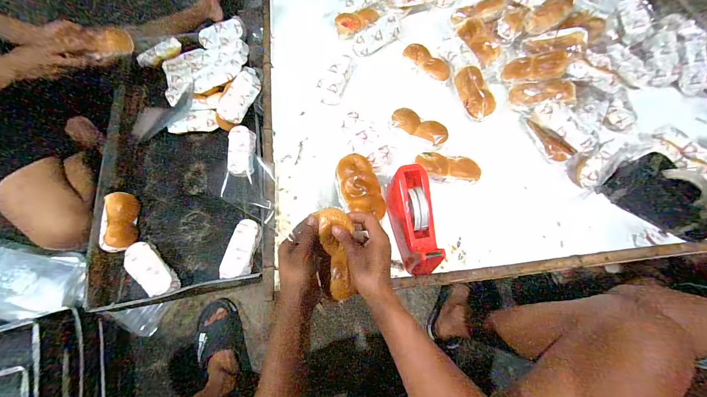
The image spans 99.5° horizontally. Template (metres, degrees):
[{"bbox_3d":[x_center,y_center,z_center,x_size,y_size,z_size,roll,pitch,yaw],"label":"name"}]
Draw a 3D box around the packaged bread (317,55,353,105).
[{"bbox_3d":[-0.049,-0.302,0.746,0.069,0.038,0.139,12,65,4],"label":"packaged bread"}]

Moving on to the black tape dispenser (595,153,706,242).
[{"bbox_3d":[0.656,0.002,0.615,0.213,0.097,0.078,36,69,14],"label":"black tape dispenser"}]

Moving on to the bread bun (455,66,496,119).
[{"bbox_3d":[0.302,-0.264,0.749,0.055,0.038,0.130,-20,81,-9],"label":"bread bun"}]

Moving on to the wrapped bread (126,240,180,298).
[{"bbox_3d":[-0.444,0.162,0.660,0.068,0.042,0.142,-37,71,-17],"label":"wrapped bread"}]

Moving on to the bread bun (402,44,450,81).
[{"bbox_3d":[0.198,-0.368,0.799,0.136,0.033,0.047,37,69,1],"label":"bread bun"}]

